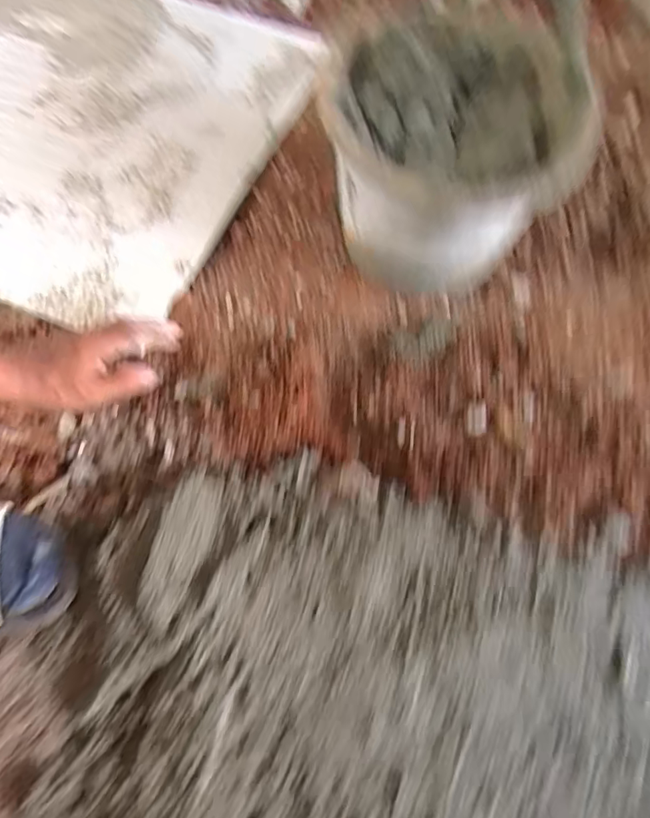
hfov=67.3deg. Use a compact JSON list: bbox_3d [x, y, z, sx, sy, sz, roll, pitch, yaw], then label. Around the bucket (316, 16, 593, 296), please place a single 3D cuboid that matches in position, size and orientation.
[{"bbox_3d":[0.122,-0.256,0.537,0.225,0.201,0.194,-3,66,-2],"label":"bucket"}]

